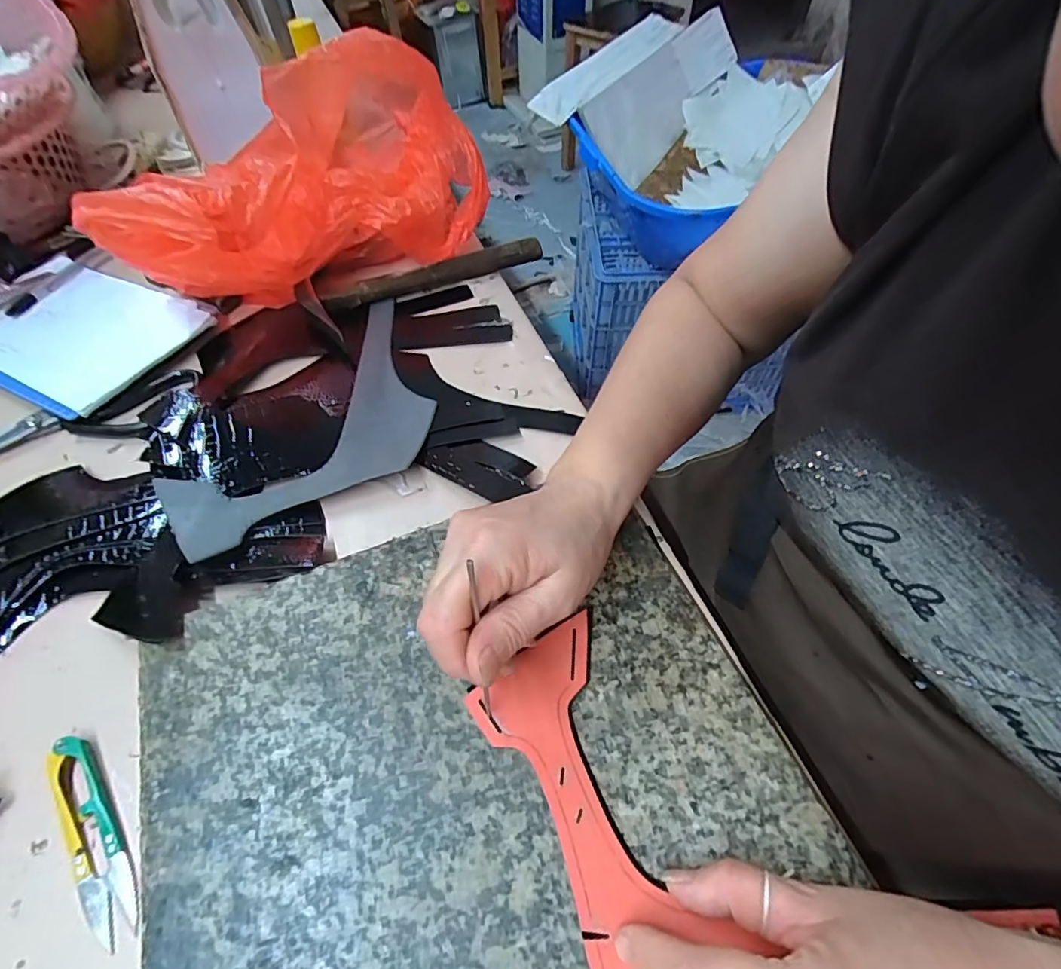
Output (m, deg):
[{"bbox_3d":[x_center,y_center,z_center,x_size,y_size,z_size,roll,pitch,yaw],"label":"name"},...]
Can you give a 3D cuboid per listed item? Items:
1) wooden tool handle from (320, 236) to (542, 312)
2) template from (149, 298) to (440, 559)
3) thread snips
[{"bbox_3d":[-0.092,-0.202,0.506,0.212,0.024,0.018,-20,58,-13],"label":"wooden tool handle"},{"bbox_3d":[-0.146,-0.046,0.401,0.134,0.008,0.260,25,58,16],"label":"template"},{"bbox_3d":[-0.220,0.173,0.260,0.021,0.010,0.101,-35,63,-21],"label":"thread snips"}]

